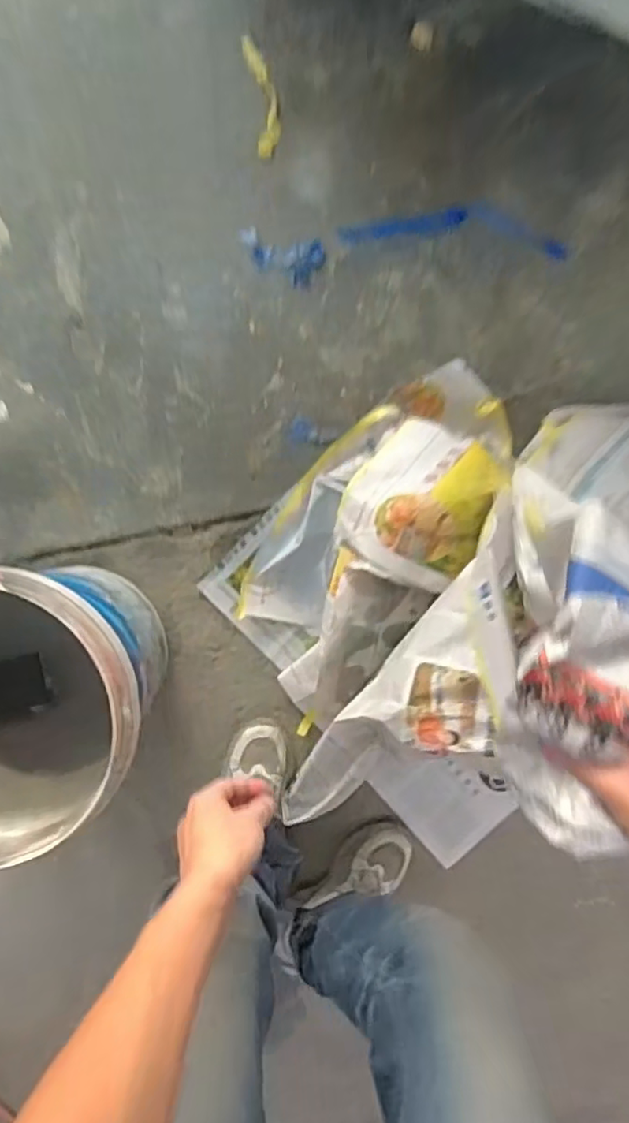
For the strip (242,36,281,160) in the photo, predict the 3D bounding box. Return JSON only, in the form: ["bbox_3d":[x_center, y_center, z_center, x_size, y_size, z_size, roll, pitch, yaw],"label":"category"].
[{"bbox_3d":[-0.079,-0.719,0.947,0.042,0.012,0.173,-9,95,-3],"label":"strip"}]

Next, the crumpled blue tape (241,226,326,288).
[{"bbox_3d":[-0.052,-0.476,0.960,0.131,0.032,0.074,12,94,-5],"label":"crumpled blue tape"}]

